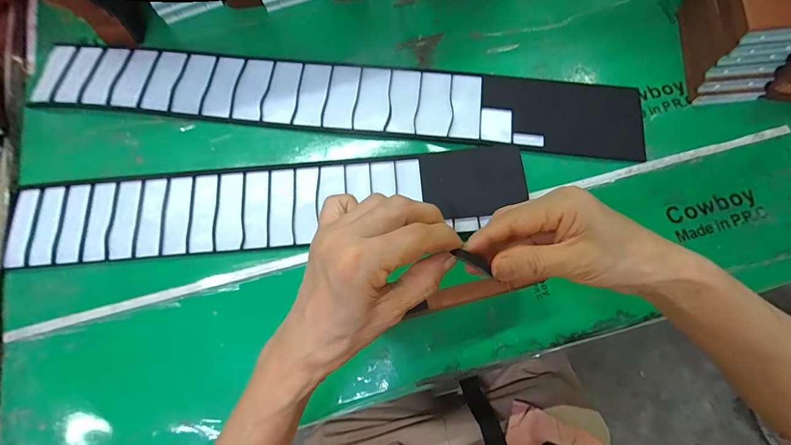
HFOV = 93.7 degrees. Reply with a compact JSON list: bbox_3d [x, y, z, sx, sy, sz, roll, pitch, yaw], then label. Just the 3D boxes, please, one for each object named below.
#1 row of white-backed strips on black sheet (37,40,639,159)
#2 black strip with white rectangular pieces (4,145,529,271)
[{"bbox_3d":[-0.079,-0.156,0.450,0.723,0.008,0.097,6,72,2],"label":"row of white-backed strips on black sheet"},{"bbox_3d":[-0.141,-0.019,0.407,0.555,0.006,0.095,-5,72,0],"label":"black strip with white rectangular pieces"}]

